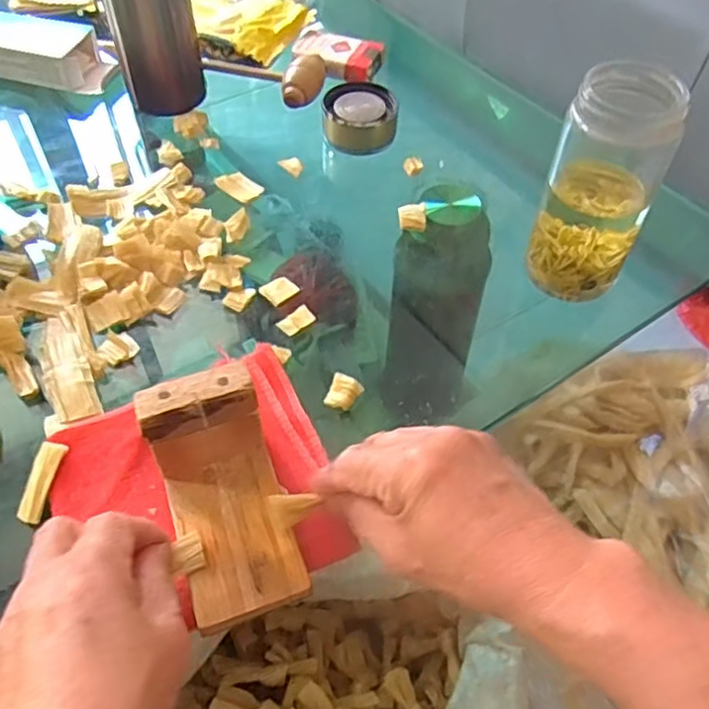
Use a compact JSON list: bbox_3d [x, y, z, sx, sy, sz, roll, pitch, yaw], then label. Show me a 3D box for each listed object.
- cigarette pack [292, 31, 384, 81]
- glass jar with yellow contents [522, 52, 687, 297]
[{"bbox_3d":[-0.019,-0.307,0.669,0.093,0.019,0.053,24,56,16],"label":"cigarette pack"},{"bbox_3d":[0.167,-0.111,0.443,0.063,0.142,0.068,1,53,-1],"label":"glass jar with yellow contents"}]

